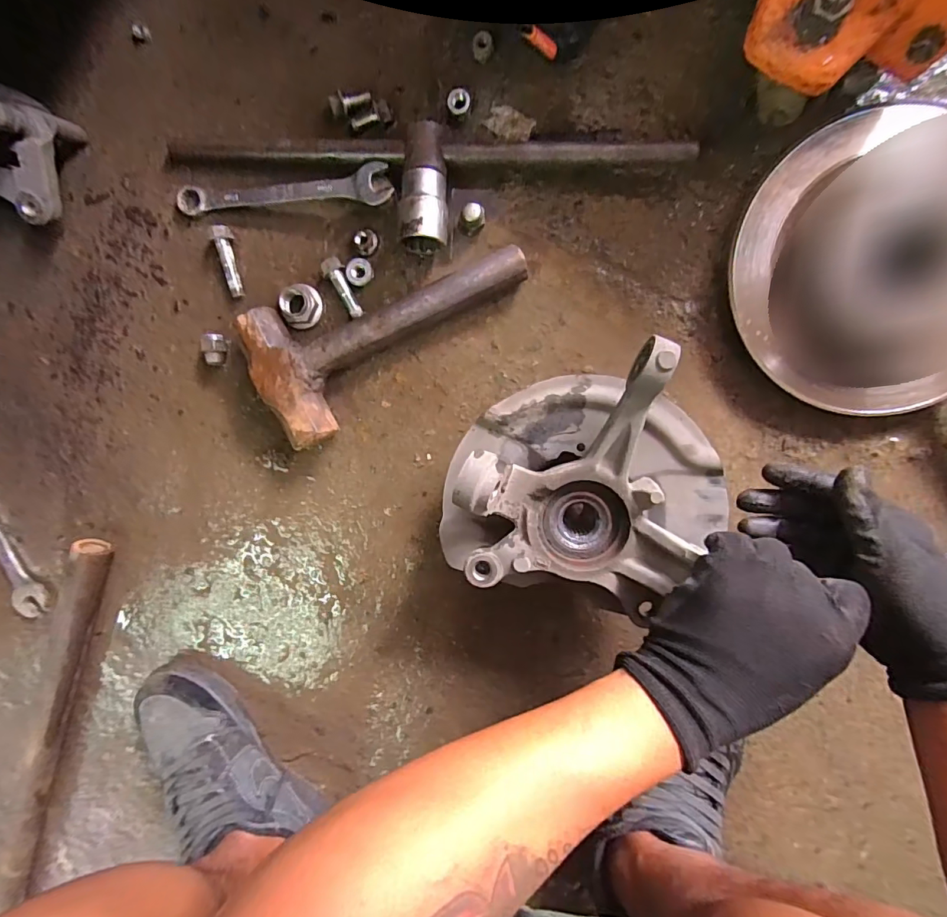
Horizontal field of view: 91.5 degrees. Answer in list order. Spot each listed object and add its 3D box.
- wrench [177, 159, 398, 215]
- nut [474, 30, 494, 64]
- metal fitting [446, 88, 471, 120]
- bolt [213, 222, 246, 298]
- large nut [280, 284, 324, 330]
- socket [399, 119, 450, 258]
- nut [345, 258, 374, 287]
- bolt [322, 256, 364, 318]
[{"bbox_3d":[-0.173,-0.243,0.416,0.200,0.009,0.034,3,99,10],"label":"wrench"},{"bbox_3d":[0.008,-0.355,0.397,0.017,0.015,0.019,-6,97,5],"label":"nut"},{"bbox_3d":[-0.013,-0.309,0.402,0.021,0.013,0.019,-11,97,6],"label":"metal fitting"},{"bbox_3d":[-0.229,-0.184,0.432,0.013,0.017,0.064,-7,97,6],"label":"bolt"},{"bbox_3d":[-0.160,-0.141,0.431,0.035,0.023,0.035,1,98,5],"label":"large nut"},{"bbox_3d":[-0.043,-0.234,0.399,0.041,0.037,0.098,1,98,4],"label":"socket"},{"bbox_3d":[-0.105,-0.172,0.428,0.024,0.011,0.022,1,98,5],"label":"nut"},{"bbox_3d":[-0.120,-0.158,0.430,0.017,0.016,0.056,-26,95,8],"label":"bolt"}]

